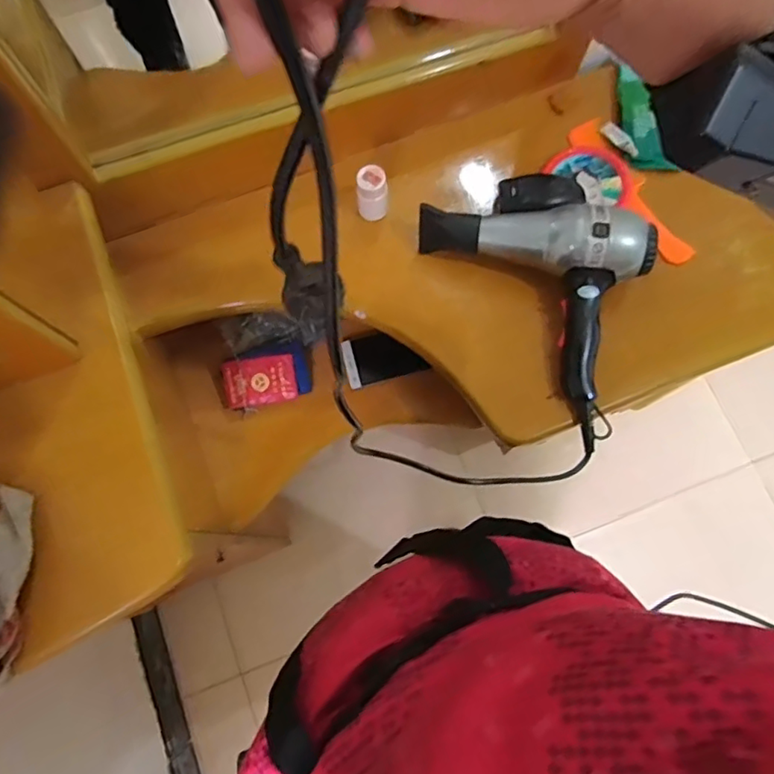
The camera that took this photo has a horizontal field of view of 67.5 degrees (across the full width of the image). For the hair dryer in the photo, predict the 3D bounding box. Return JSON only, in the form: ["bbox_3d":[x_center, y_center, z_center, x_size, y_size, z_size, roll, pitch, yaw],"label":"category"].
[{"bbox_3d":[0.194,-0.114,0.628,0.190,0.090,0.309,-33,78,-7],"label":"hair dryer"}]

